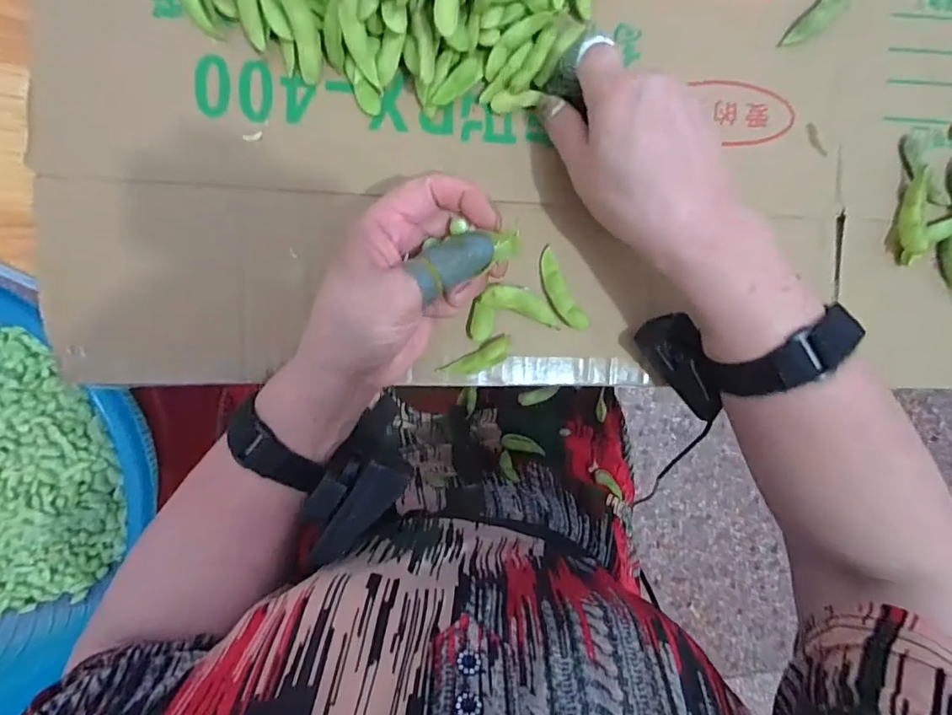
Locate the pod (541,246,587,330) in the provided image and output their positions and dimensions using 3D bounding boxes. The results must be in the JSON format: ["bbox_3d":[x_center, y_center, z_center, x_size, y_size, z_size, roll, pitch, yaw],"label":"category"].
[{"bbox_3d":[0.052,-0.042,0.328,0.015,0.013,0.055,-26,97,-5],"label":"pod"}]

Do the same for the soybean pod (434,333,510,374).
[{"bbox_3d":[0.001,0.001,0.326,0.047,0.010,0.013,-26,97,11],"label":"soybean pod"}]

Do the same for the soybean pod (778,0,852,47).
[{"bbox_3d":[0.226,-0.226,0.340,0.055,0.011,0.018,-45,98,-3],"label":"soybean pod"}]

